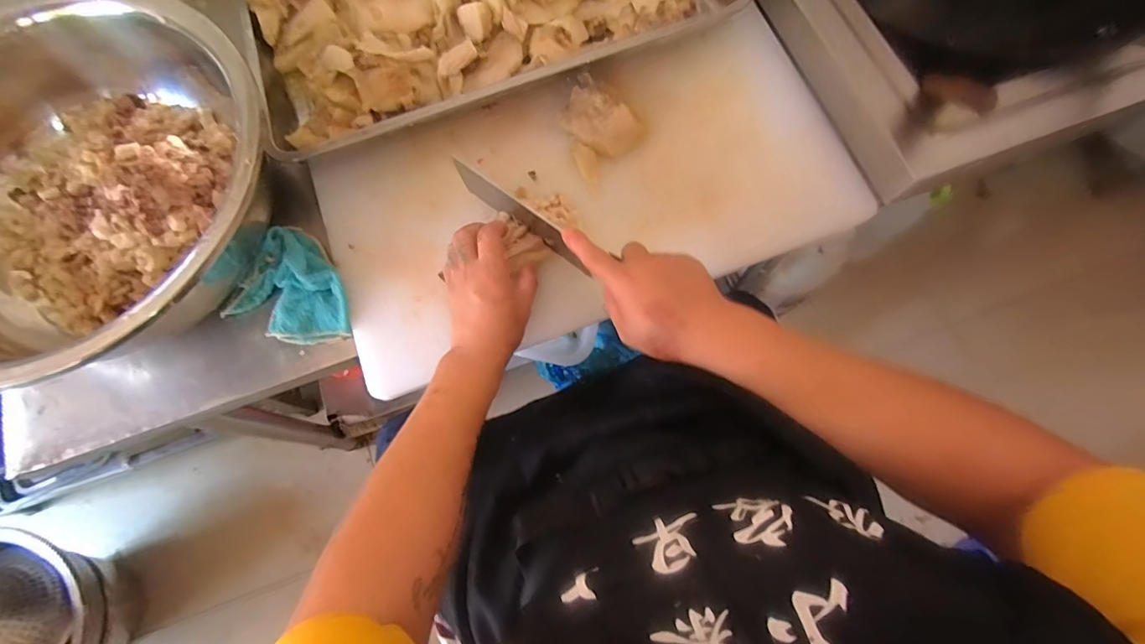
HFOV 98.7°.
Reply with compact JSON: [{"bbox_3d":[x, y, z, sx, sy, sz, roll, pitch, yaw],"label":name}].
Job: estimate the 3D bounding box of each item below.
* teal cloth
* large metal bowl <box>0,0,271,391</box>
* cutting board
[{"bbox_3d":[-0.304,-0.029,0.546,0.134,0.034,0.114,36,77,10],"label":"teal cloth"},{"bbox_3d":[-0.499,-0.119,0.495,0.379,0.146,0.370,0,74,0],"label":"large metal bowl"},{"bbox_3d":[0.011,-0.162,0.568,0.584,0.044,0.314,-20,75,-5],"label":"cutting board"}]

